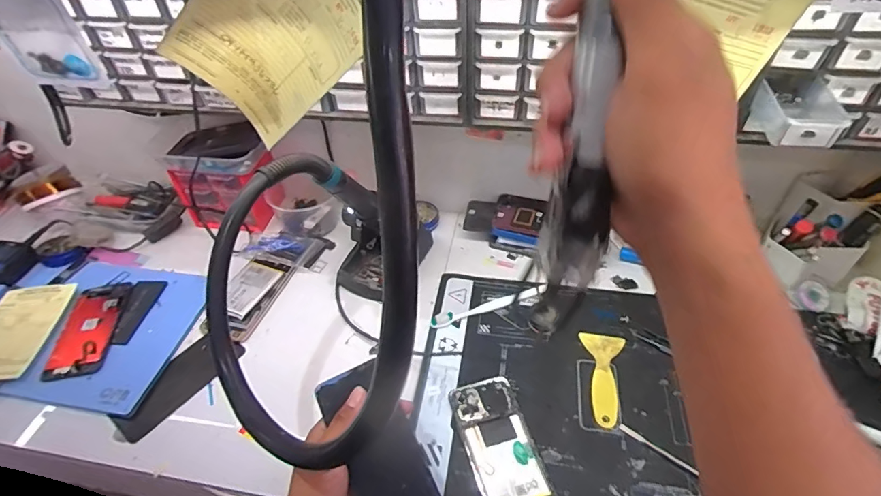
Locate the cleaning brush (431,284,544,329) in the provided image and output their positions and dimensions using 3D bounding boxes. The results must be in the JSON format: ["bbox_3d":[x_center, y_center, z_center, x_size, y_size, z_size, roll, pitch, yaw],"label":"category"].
[{"bbox_3d":[0.069,0.078,0.656,0.171,0.010,0.020,-16,47,-12],"label":"cleaning brush"}]

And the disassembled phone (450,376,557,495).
[{"bbox_3d":[0.066,0.219,0.514,0.071,0.014,0.163,-13,47,-10],"label":"disassembled phone"}]

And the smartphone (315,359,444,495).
[{"bbox_3d":[-0.055,0.188,0.436,0.074,0.007,0.159,-21,78,-10],"label":"smartphone"}]

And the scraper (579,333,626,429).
[{"bbox_3d":[0.194,0.158,0.576,0.051,0.004,0.118,11,48,13],"label":"scraper"}]

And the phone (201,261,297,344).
[{"bbox_3d":[-0.275,0.070,0.674,0.068,0.009,0.134,18,45,5],"label":"phone"}]

